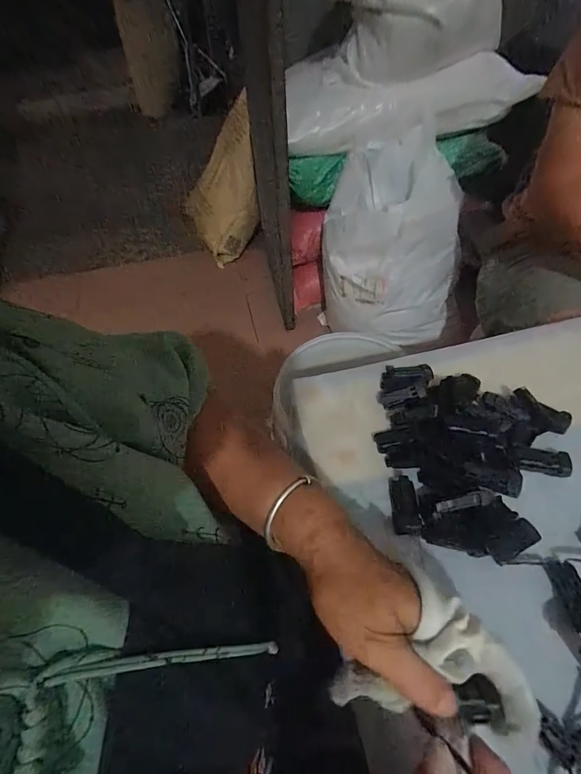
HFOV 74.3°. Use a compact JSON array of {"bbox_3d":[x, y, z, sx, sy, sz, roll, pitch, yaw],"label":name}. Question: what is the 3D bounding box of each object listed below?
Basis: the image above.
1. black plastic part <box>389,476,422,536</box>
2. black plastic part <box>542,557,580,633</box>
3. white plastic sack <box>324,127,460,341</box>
[{"bbox_3d":[0.099,0.104,0.335,0.021,0.009,0.050,-1,52,3],"label":"black plastic part"},{"bbox_3d":[0.212,0.154,0.287,0.018,0.015,0.051,-6,52,-1],"label":"black plastic part"},{"bbox_3d":[0.261,-0.379,1.013,0.337,0.363,0.326,0,54,4],"label":"white plastic sack"}]

